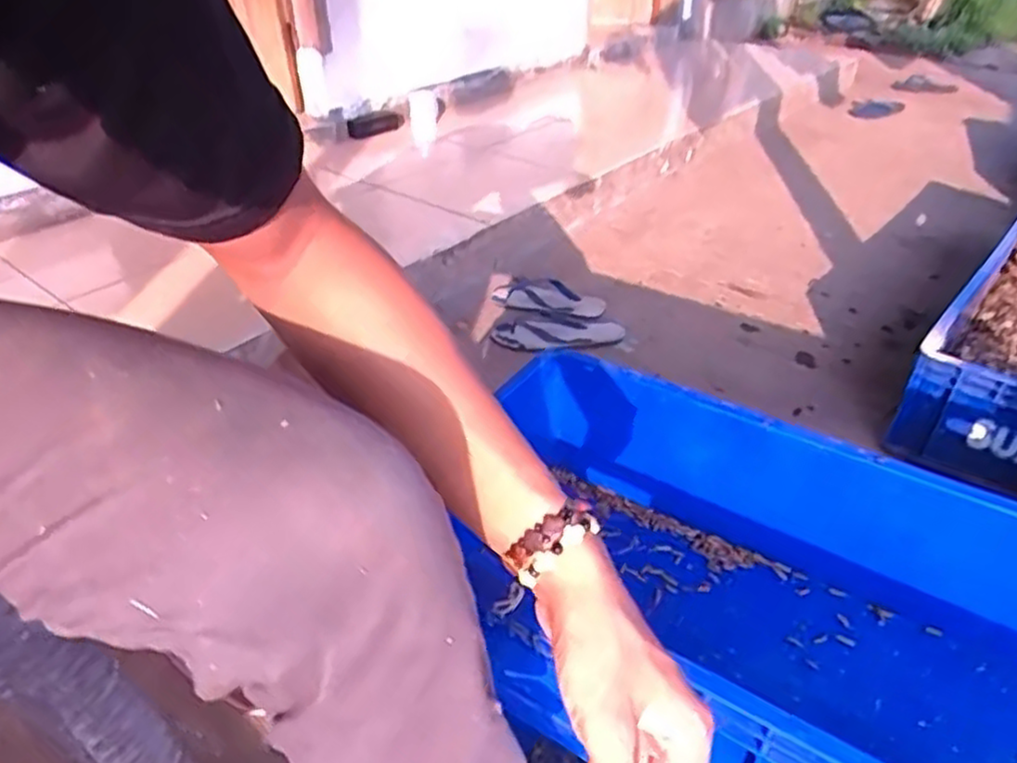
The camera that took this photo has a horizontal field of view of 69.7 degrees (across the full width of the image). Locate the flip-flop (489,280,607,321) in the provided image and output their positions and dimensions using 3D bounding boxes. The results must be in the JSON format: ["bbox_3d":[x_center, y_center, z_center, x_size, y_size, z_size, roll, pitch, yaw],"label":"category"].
[{"bbox_3d":[0.091,-0.184,1.594,0.238,0.040,0.100,17,38,25],"label":"flip-flop"}]

